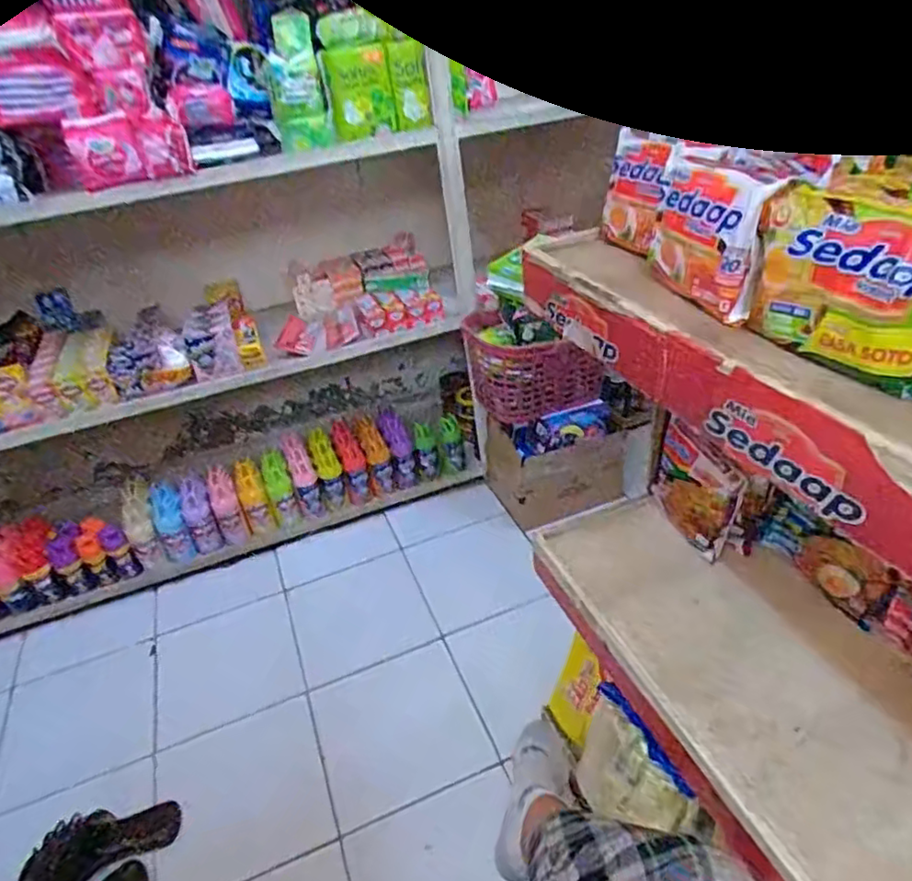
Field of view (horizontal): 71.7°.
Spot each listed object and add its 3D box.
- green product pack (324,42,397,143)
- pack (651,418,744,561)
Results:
[{"bbox_3d":[-0.199,-0.736,1.332,0.125,0.163,0.051,-13,34,-7],"label":"green product pack"},{"bbox_3d":[0.306,0.062,0.814,0.036,0.133,0.130,-15,35,-10],"label":"pack"}]

